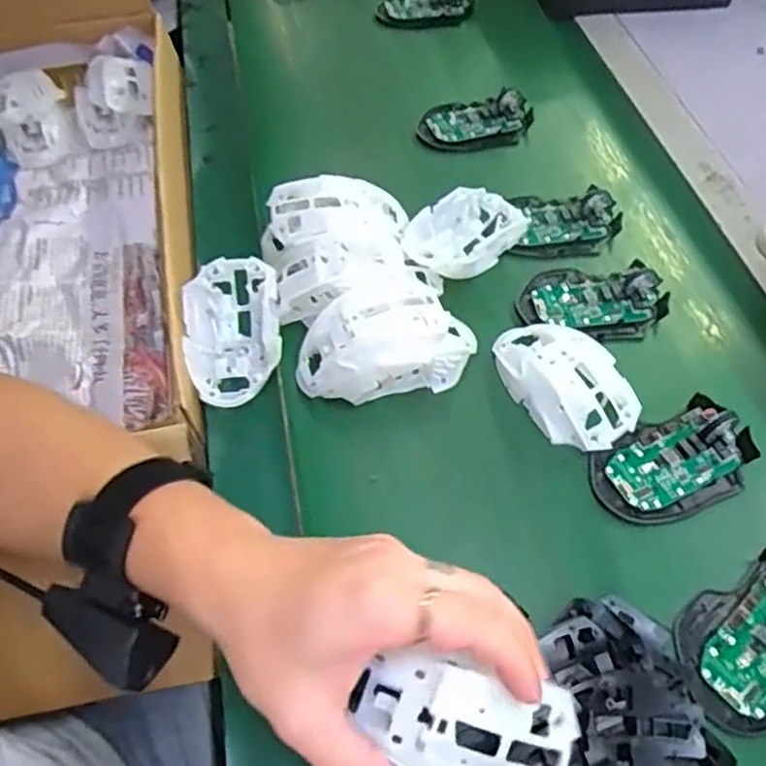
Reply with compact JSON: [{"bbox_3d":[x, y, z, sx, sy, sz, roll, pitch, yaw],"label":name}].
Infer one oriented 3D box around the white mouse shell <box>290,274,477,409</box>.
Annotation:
[{"bbox_3d":[0.003,-0.032,0.487,0.126,0.064,0.062,-10,56,-10],"label":"white mouse shell"}]

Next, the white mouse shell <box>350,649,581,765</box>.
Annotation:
[{"bbox_3d":[0.036,0.154,0.299,0.088,0.033,0.062,16,86,7],"label":"white mouse shell"}]

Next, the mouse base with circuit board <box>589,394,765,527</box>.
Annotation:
[{"bbox_3d":[0.195,0.052,0.453,0.110,0.027,0.063,-20,58,-16],"label":"mouse base with circuit board"}]

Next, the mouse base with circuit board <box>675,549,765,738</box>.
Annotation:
[{"bbox_3d":[0.221,0.142,0.387,0.110,0.032,0.072,-25,60,-19],"label":"mouse base with circuit board"}]

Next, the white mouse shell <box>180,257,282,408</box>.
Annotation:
[{"bbox_3d":[-0.109,-0.037,0.499,0.067,0.037,0.111,-7,55,-8],"label":"white mouse shell"}]

